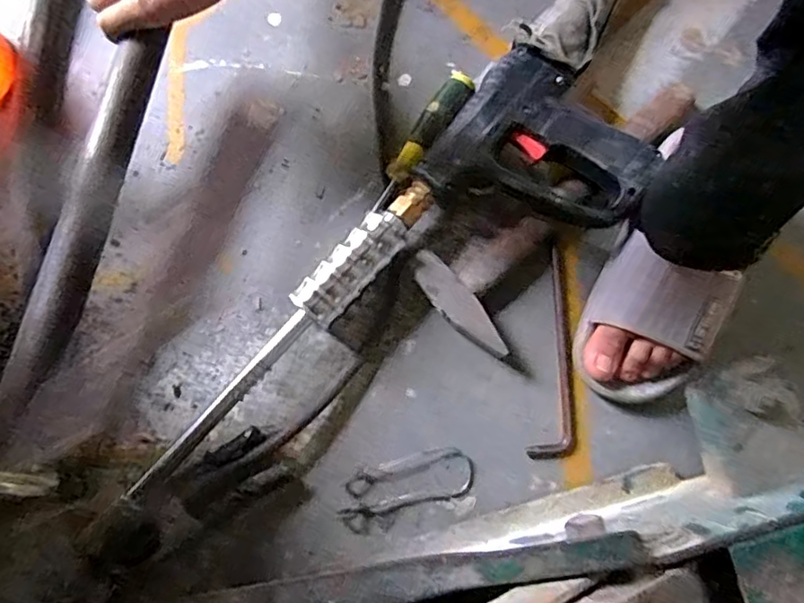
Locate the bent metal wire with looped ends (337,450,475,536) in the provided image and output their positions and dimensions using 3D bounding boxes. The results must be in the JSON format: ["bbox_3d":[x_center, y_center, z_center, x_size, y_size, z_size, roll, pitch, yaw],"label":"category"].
[{"bbox_3d":[0.004,0.157,0.485,0.113,0.009,0.044,-21,81,-5],"label":"bent metal wire with looped ends"}]

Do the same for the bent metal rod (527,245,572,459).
[{"bbox_3d":[0.136,0.043,0.498,0.033,0.009,0.183,8,80,0],"label":"bent metal rod"}]

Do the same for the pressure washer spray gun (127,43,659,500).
[{"bbox_3d":[0.003,-0.002,0.476,0.163,0.062,0.465,42,82,6],"label":"pressure washer spray gun"}]

